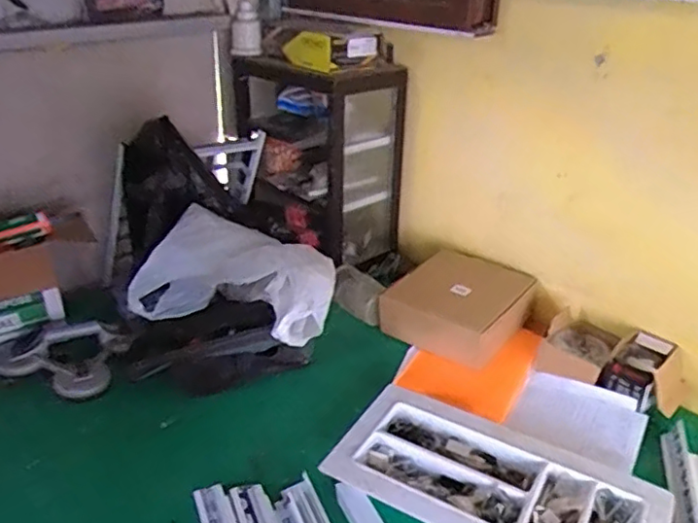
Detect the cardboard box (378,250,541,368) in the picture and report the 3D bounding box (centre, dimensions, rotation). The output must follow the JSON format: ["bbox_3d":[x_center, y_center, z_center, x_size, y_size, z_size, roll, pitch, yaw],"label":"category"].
[{"bbox_3d":[0.244,0.094,1.374,0.271,0.130,0.219,20,33,32],"label":"cardboard box"}]

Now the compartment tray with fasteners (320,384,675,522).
[{"bbox_3d":[0.239,0.349,0.989,0.495,0.040,0.260,16,30,25],"label":"compartment tray with fasteners"}]

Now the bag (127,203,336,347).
[{"bbox_3d":[-0.218,0.034,1.264,0.398,0.186,0.296,13,29,21],"label":"bag"}]

